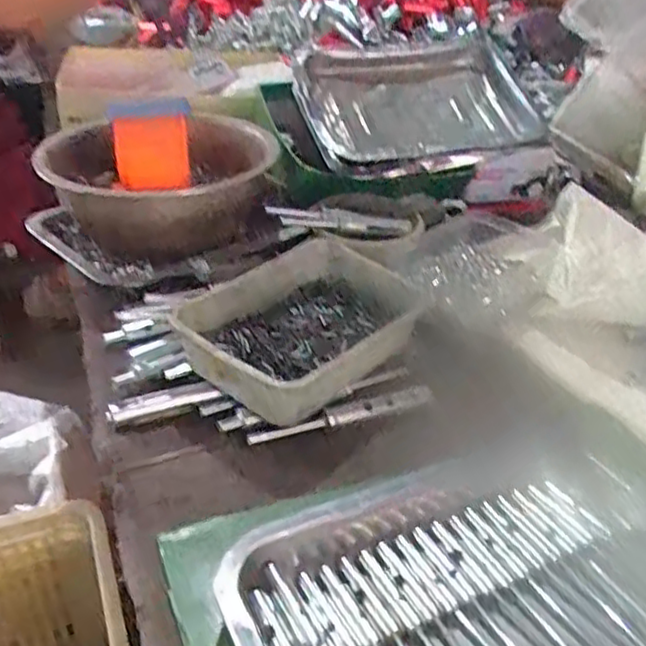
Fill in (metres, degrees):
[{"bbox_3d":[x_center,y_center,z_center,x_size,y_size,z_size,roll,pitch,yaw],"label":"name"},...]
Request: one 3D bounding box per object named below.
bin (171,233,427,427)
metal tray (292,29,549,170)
[{"bbox_3d":[-0.013,0.007,0.526,0.187,0.054,0.141,-21,41,-32],"label":"bin"},{"bbox_3d":[0.106,-0.247,0.766,0.269,0.042,0.199,-18,59,-19],"label":"metal tray"}]

